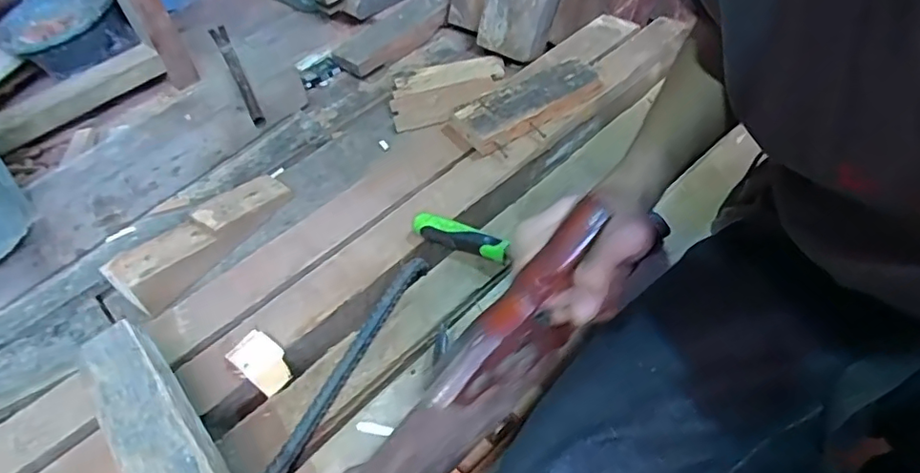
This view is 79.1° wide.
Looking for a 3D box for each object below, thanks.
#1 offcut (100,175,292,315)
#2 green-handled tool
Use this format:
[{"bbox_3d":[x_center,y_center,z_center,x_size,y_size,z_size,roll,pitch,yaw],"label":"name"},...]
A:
[{"bbox_3d":[-0.389,-0.011,0.857,0.085,0.057,0.289,25,55,26],"label":"offcut"},{"bbox_3d":[-0.001,0.000,0.660,0.125,0.036,0.026,19,52,22],"label":"green-handled tool"}]

